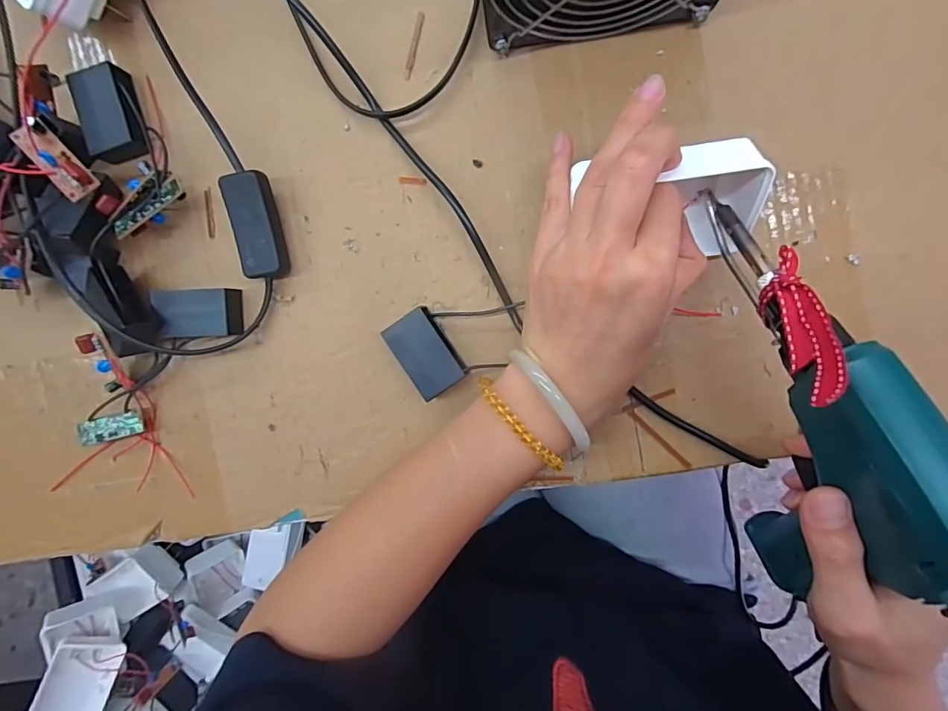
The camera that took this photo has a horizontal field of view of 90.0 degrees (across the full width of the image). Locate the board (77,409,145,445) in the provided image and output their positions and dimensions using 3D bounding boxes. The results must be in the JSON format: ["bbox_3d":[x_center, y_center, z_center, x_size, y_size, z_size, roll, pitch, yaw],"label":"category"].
[{"bbox_3d":[-0.229,0.046,0.300,0.039,0.005,0.016,-15,101,-2],"label":"board"}]

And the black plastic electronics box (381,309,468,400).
[{"bbox_3d":[-0.027,-0.002,0.277,0.030,0.020,0.047,-34,91,8],"label":"black plastic electronics box"}]

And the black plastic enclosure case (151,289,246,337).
[{"bbox_3d":[-0.168,-0.026,0.289,0.046,0.020,0.028,-2,95,6],"label":"black plastic enclosure case"}]

